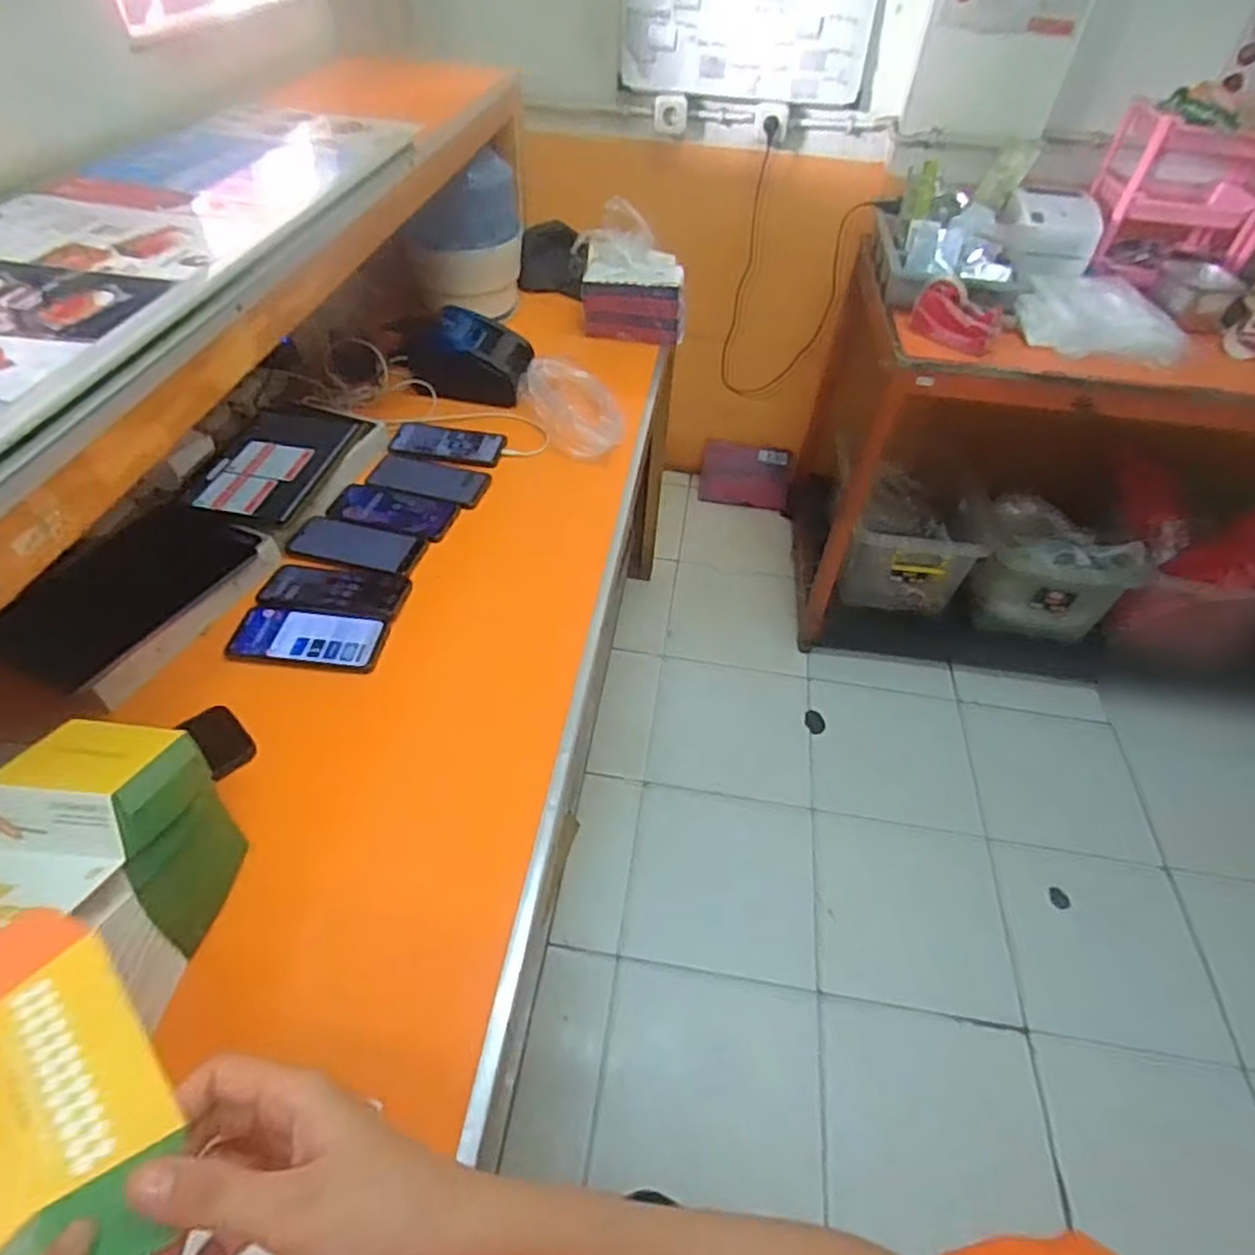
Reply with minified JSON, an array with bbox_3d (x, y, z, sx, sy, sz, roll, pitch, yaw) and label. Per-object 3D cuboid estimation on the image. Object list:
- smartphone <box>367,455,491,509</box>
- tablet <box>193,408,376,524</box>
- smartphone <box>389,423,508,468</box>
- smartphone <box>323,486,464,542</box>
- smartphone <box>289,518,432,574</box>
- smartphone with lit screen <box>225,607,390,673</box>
[{"bbox_3d":[-0.285,-0.213,1.034,0.166,0.016,0.076,11,47,6],"label":"smartphone"},{"bbox_3d":[-0.470,-0.230,0.982,0.140,0.009,0.228,19,55,-4],"label":"tablet"},{"bbox_3d":[-0.276,-0.286,1.100,0.171,0.013,0.085,8,47,3],"label":"smartphone"},{"bbox_3d":[-0.325,-0.163,1.000,0.169,0.011,0.078,13,54,3],"label":"smartphone"},{"bbox_3d":[-0.354,-0.110,0.944,0.169,0.014,0.084,6,46,2],"label":"smartphone"},{"bbox_3d":[-0.370,0.013,0.831,0.168,0.007,0.078,6,52,-5],"label":"smartphone with lit screen"}]

